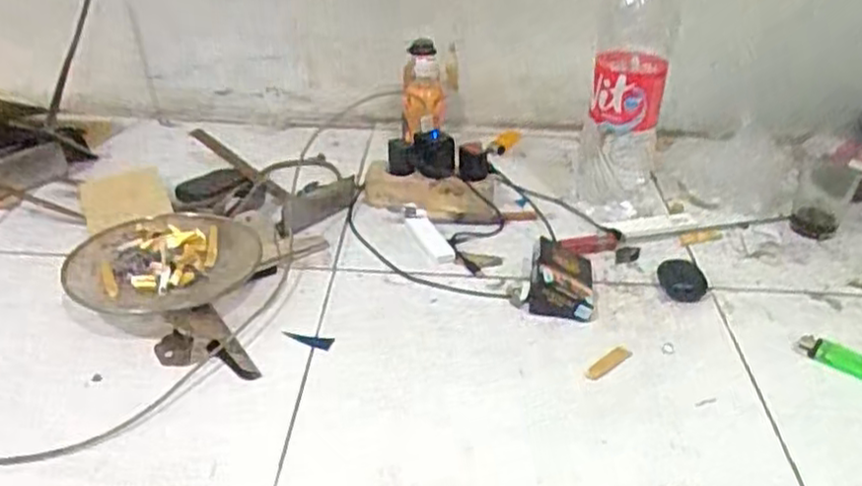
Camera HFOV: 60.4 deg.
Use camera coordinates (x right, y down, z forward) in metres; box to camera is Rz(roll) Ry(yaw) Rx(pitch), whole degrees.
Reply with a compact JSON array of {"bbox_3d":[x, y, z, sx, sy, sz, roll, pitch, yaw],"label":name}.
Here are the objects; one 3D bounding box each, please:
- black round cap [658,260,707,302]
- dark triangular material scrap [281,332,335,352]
[{"bbox_3d":[0.266,0.039,0.775,0.046,0.016,0.055,2,33,1],"label":"black round cap"},{"bbox_3d":[-0.118,0.091,0.703,0.050,0.004,0.014,9,33,12],"label":"dark triangular material scrap"}]

